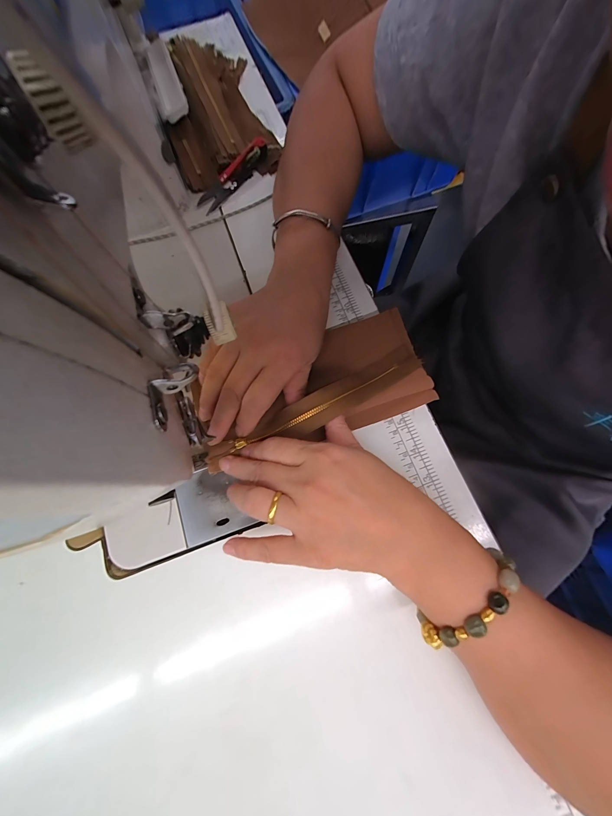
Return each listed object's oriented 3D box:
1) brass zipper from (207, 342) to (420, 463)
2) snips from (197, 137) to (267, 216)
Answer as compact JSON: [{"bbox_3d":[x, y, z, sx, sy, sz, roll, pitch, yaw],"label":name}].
[{"bbox_3d":[0.012,-0.002,0.248,0.203,0.026,0.032,-26,75,-7],"label":"brass zipper"},{"bbox_3d":[-0.083,-0.269,0.334,0.021,0.020,0.105,41,78,12],"label":"snips"}]

